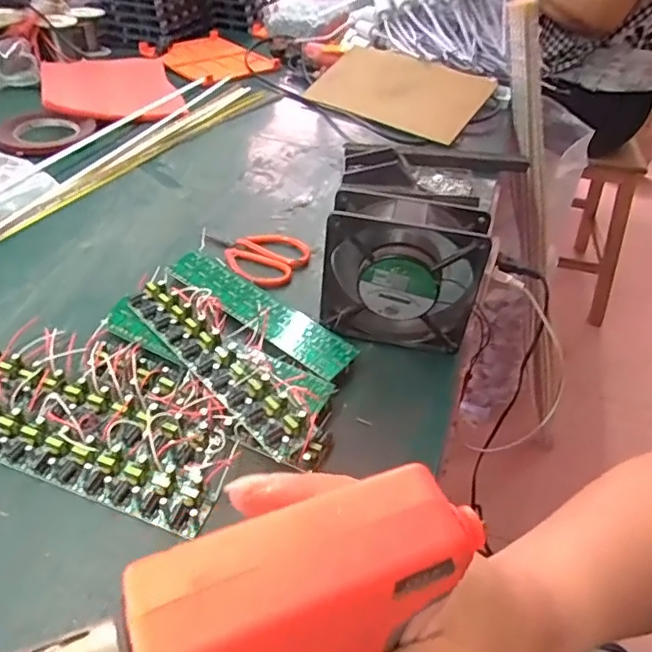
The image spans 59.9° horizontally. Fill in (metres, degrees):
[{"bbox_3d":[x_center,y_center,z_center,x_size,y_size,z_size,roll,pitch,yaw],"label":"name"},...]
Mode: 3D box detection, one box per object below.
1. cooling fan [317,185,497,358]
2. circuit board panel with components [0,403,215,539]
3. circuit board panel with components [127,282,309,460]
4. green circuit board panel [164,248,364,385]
[{"bbox_3d":[0.060,-0.040,0.465,0.120,0.126,0.039,9,42,5],"label":"cooling fan"},{"bbox_3d":[-0.173,0.088,0.382,0.204,0.018,0.035,16,43,13],"label":"circuit board panel with components"},{"bbox_3d":[-0.086,0.022,0.432,0.042,0.015,0.201,-40,58,-19],"label":"circuit board panel with components"},{"bbox_3d":[-0.062,-0.017,0.496,0.206,0.009,0.041,32,60,28],"label":"green circuit board panel"}]

